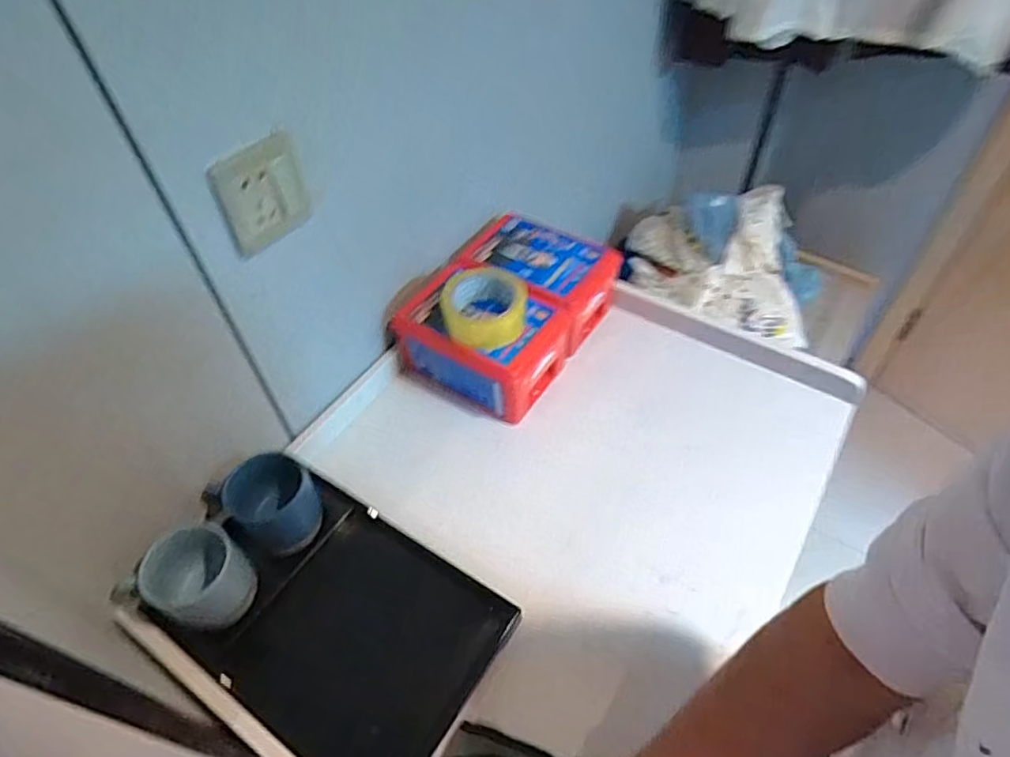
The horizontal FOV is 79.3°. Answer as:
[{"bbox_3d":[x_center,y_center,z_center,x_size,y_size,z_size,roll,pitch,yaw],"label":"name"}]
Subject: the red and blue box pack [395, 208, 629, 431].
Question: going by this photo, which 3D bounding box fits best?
[{"bbox_3d":[0.007,-0.102,0.852,0.203,0.128,0.283,25,56,21],"label":"red and blue box pack"}]

